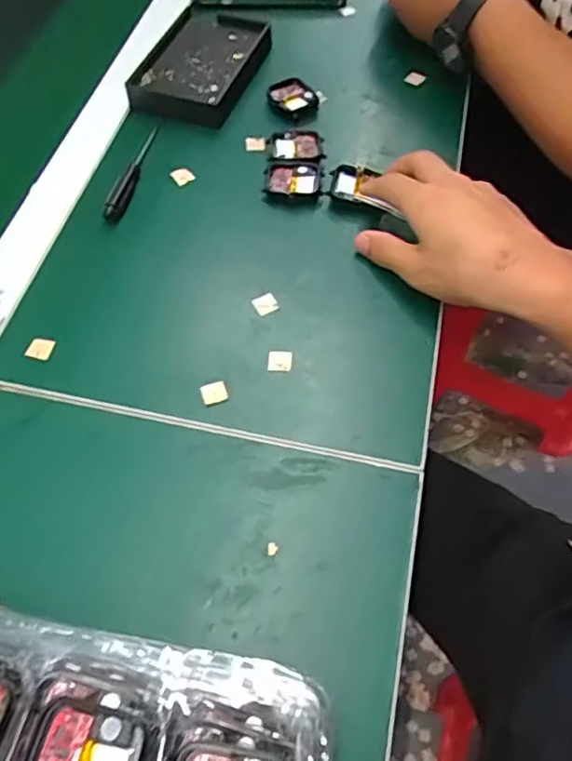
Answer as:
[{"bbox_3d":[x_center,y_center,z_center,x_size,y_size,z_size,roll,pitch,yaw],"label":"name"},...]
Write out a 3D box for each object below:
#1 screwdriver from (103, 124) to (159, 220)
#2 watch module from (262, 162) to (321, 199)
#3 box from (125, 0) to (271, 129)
[{"bbox_3d":[-0.124,-0.177,0.498,0.013,0.010,0.114,11,60,8],"label":"screwdriver"},{"bbox_3d":[0.005,-0.161,0.490,0.046,0.010,0.040,-1,59,1],"label":"watch module"},{"bbox_3d":[-0.076,-0.302,0.568,0.096,0.021,0.163,16,61,11],"label":"box"}]

